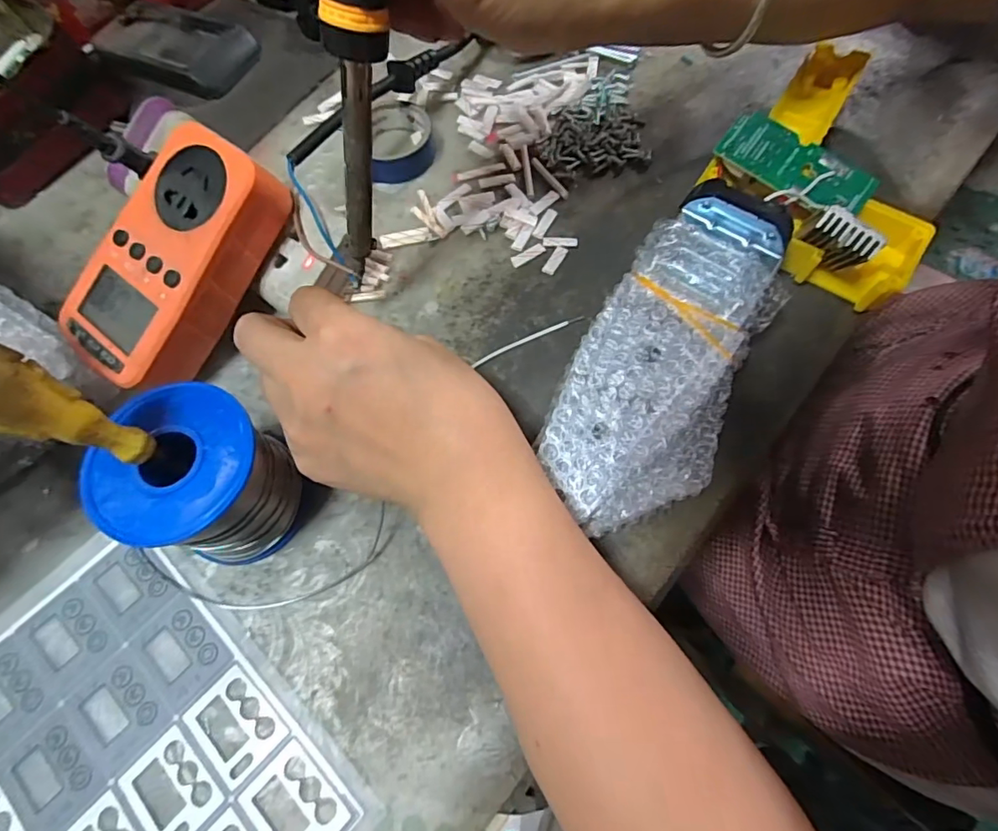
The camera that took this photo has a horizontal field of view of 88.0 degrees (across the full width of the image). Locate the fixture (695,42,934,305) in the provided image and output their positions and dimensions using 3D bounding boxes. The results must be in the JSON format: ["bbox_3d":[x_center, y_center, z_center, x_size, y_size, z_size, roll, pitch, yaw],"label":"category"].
[{"bbox_3d":[0.192,-0.137,0.289,0.118,0.046,0.158,39,75,15],"label":"fixture"}]

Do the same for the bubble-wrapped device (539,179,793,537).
[{"bbox_3d":[0.083,-0.031,0.253,0.077,0.044,0.165,25,71,11],"label":"bubble-wrapped device"}]

